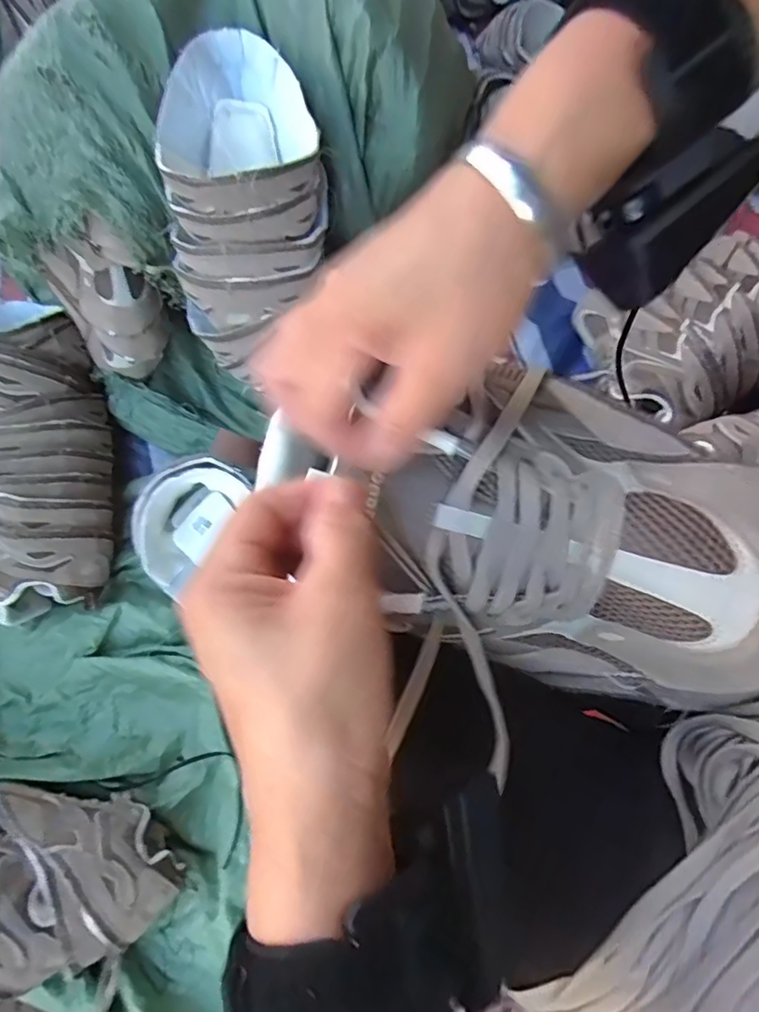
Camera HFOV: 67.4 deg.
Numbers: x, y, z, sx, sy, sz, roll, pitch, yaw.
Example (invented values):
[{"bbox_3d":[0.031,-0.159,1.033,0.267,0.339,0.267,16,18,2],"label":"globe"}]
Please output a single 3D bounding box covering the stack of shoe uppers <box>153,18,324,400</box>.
[{"bbox_3d":[-0.156,-0.370,0.665,0.173,0.130,0.376,-1,88,2],"label":"stack of shoe uppers"}]

